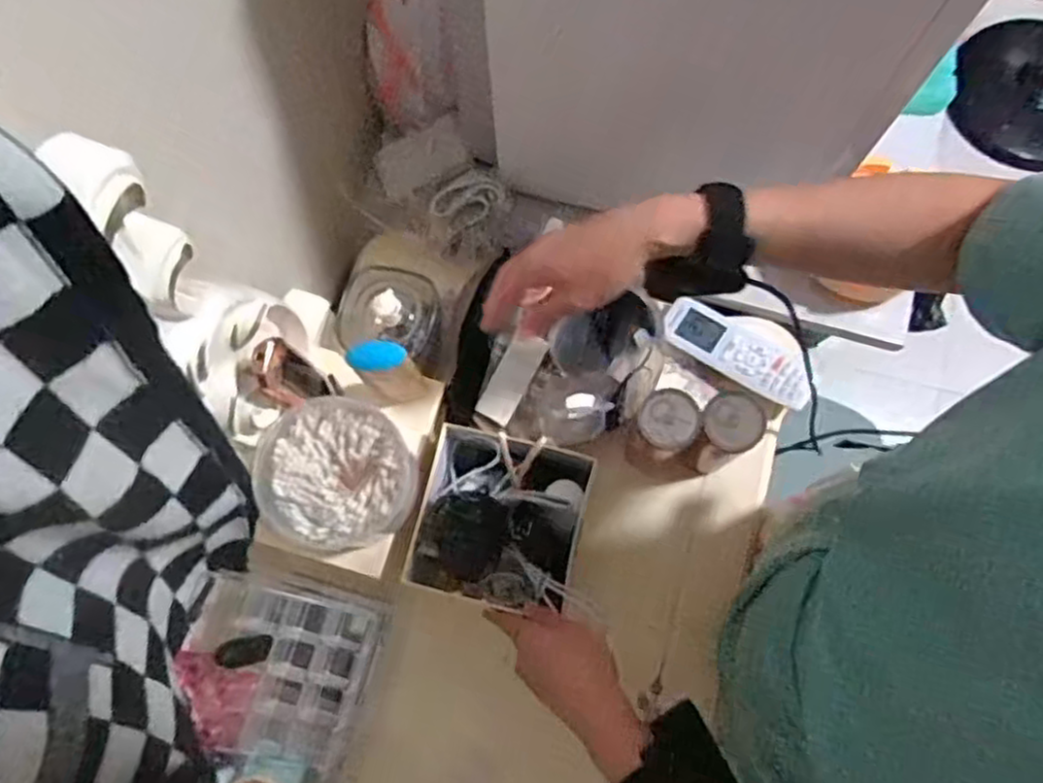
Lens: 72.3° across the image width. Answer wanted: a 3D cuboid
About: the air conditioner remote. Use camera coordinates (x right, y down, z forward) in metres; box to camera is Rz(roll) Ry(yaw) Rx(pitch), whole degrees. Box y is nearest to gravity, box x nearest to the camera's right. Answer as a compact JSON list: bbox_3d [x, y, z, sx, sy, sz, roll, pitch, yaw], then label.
[{"bbox_3d":[0.219,-0.042,0.719,0.155,0.021,0.055,31,76,10],"label":"air conditioner remote"}]

